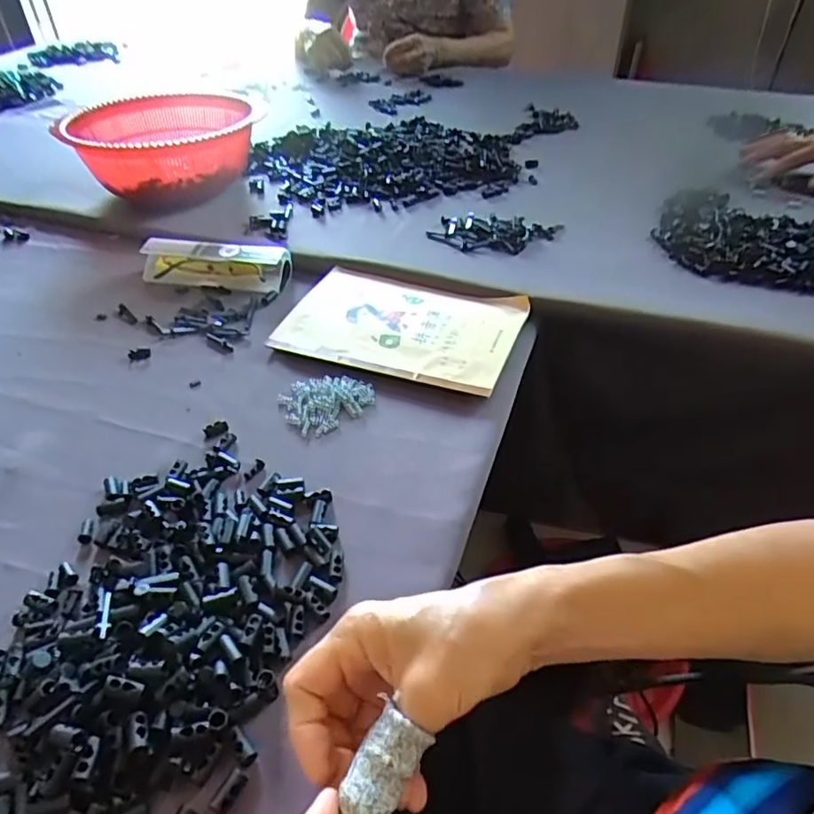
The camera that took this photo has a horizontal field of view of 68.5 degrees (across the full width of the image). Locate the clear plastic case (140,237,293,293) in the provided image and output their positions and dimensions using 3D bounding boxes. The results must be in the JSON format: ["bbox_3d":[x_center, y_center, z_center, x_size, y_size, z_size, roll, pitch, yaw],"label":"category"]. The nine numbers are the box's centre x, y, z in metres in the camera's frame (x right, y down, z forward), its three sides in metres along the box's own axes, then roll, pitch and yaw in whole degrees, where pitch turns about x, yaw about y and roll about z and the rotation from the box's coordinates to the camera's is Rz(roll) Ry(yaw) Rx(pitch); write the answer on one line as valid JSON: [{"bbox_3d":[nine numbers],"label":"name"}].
[{"bbox_3d":[-0.203,-0.151,0.627,0.153,0.034,0.046,6,43,10],"label":"clear plastic case"}]

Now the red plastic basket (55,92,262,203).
[{"bbox_3d":[-0.306,-0.323,0.764,0.210,0.097,0.227,-8,42,-6],"label":"red plastic basket"}]

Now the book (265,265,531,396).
[{"bbox_3d":[-0.004,-0.076,0.553,0.206,0.014,0.137,13,44,17],"label":"book"}]

